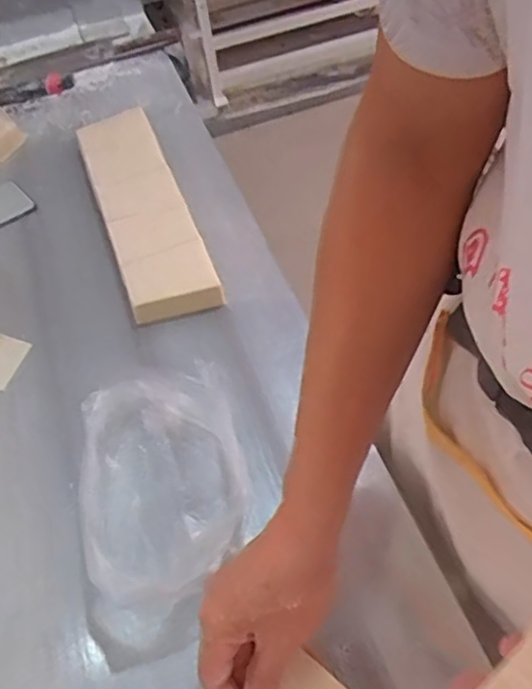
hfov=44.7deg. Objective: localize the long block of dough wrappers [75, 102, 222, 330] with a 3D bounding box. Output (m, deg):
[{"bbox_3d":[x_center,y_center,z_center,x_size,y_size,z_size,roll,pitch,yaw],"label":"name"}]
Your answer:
[{"bbox_3d":[-0.170,-0.200,0.869,0.106,0.051,0.423,-19,53,-8],"label":"long block of dough wrappers"}]

